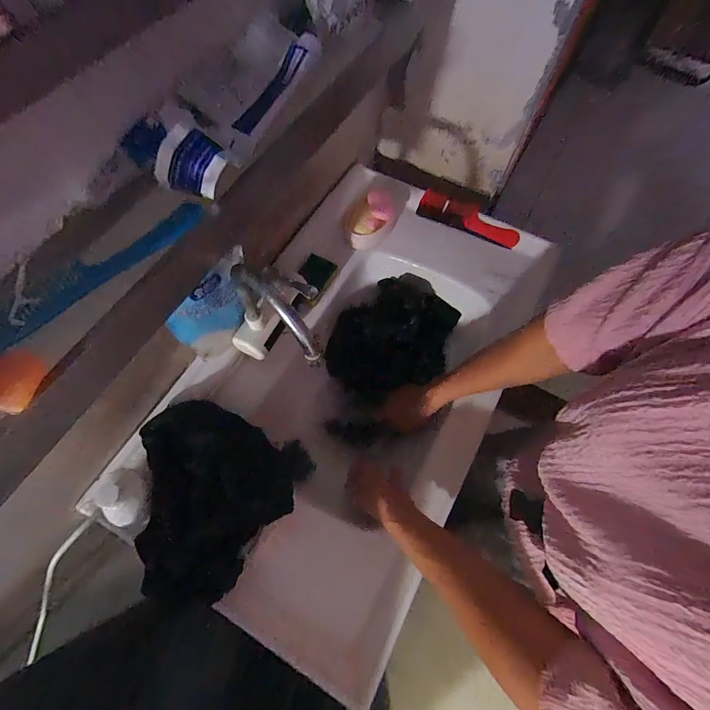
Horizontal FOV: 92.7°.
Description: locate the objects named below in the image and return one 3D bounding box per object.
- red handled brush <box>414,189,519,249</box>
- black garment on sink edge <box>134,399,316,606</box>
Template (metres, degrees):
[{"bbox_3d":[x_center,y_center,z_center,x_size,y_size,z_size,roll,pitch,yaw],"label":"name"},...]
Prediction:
[{"bbox_3d":[0.236,-0.285,0.703,0.209,0.029,0.068,23,71,9],"label":"red handled brush"},{"bbox_3d":[-0.212,0.206,0.499,0.224,0.090,0.233,21,70,8],"label":"black garment on sink edge"}]

